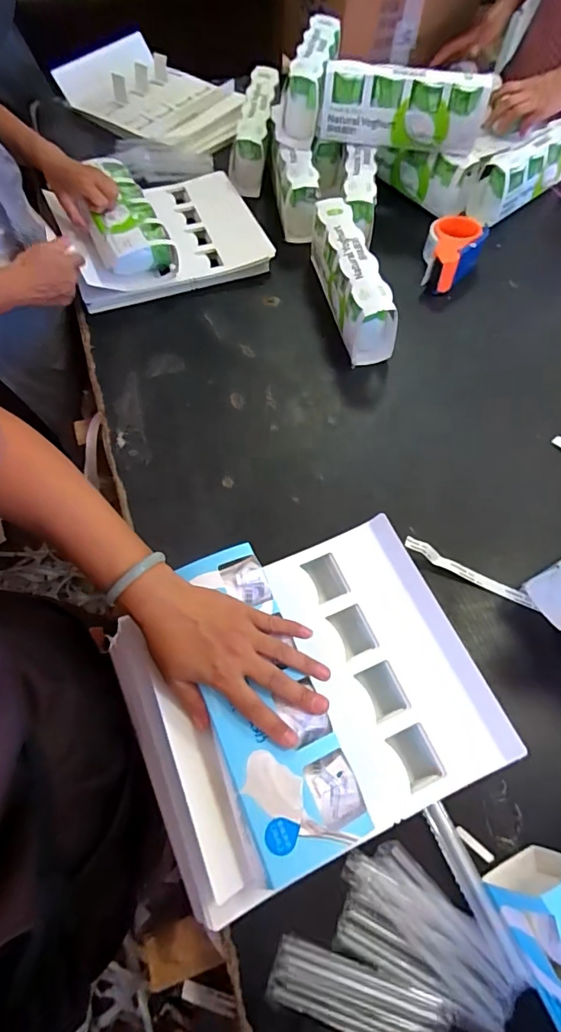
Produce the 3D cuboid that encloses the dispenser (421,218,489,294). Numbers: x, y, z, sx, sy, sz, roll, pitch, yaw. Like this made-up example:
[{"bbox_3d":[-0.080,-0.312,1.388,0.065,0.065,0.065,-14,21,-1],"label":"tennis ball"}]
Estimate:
[{"bbox_3d":[0.297,-0.464,0.849,0.097,0.059,0.153,25,65,10],"label":"dispenser"}]

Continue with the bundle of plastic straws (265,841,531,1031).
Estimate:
[{"bbox_3d":[0.103,0.400,0.420,0.168,0.015,0.152,38,68,16],"label":"bundle of plastic straws"}]

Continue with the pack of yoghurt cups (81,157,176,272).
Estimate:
[{"bbox_3d":[-0.277,-0.507,0.814,0.116,0.057,0.264,-24,66,-14],"label":"pack of yoghurt cups"}]

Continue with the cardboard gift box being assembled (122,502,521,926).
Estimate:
[{"bbox_3d":[0.021,0.154,0.461,0.314,0.081,0.282,-21,66,-11],"label":"cardboard gift box being assembled"}]

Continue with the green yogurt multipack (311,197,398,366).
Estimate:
[{"bbox_3d":[0.108,-0.381,0.774,0.069,0.105,0.271,-13,64,-9],"label":"green yogurt multipack"}]

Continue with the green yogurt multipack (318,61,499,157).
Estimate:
[{"bbox_3d":[0.208,-0.690,0.826,0.276,0.105,0.062,5,63,0],"label":"green yogurt multipack"}]

